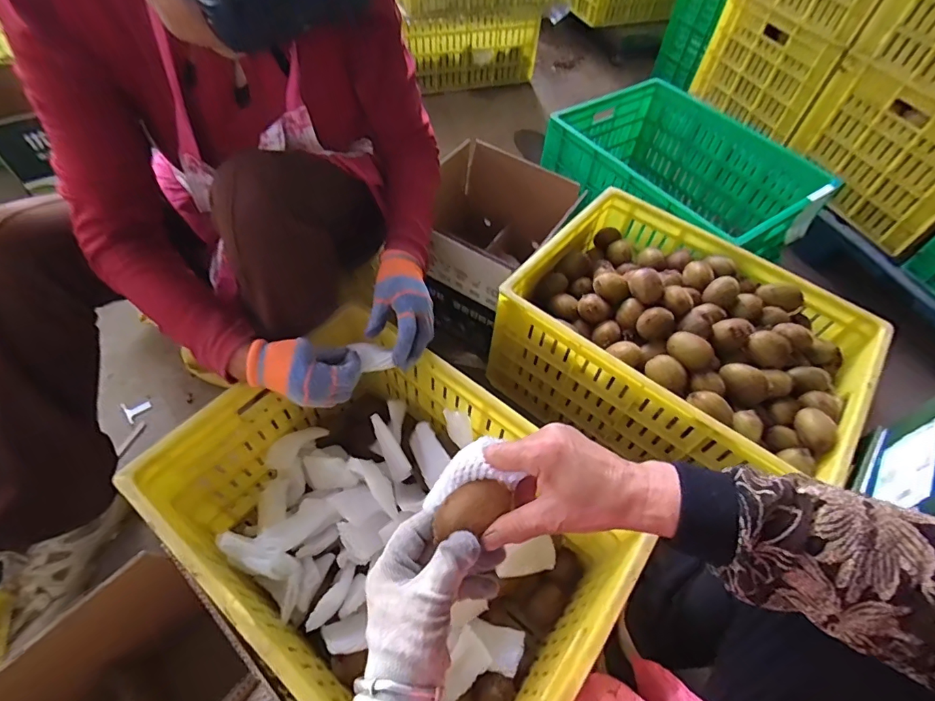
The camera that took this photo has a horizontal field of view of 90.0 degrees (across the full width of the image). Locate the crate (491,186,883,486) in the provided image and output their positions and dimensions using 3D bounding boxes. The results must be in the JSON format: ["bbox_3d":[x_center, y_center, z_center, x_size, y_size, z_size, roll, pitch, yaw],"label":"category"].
[{"bbox_3d":[0.337,-0.006,0.776,0.477,0.220,0.350,36,60,19],"label":"crate"}]

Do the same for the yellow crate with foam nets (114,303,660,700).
[{"bbox_3d":[-0.091,0.225,0.594,0.483,0.250,0.340,35,60,18],"label":"yellow crate with foam nets"}]

